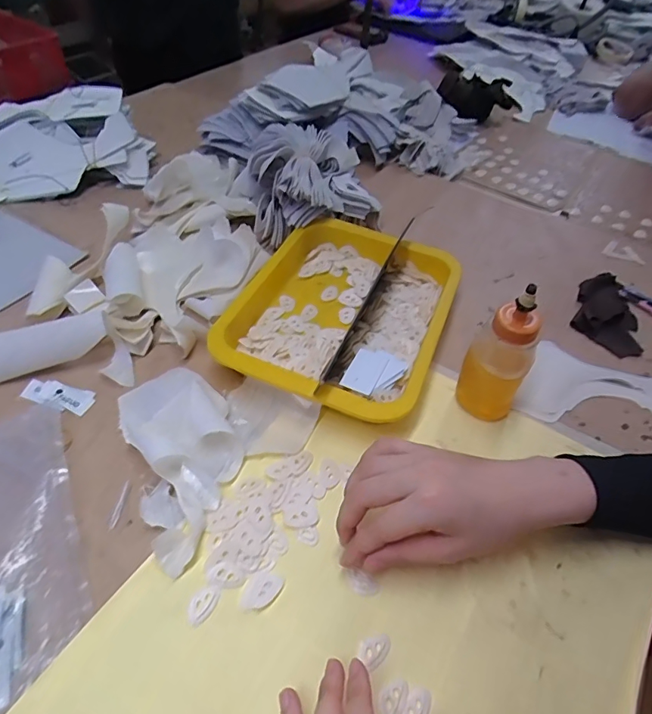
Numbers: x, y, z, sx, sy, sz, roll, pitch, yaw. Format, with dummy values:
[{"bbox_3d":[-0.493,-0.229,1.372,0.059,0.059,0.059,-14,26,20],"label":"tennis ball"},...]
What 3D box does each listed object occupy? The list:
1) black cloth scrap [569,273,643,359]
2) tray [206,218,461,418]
[{"bbox_3d":[0.323,-0.053,0.535,0.071,0.018,0.118,23,51,15],"label":"black cloth scrap"},{"bbox_3d":[0.017,-0.045,0.490,0.198,0.045,0.245,20,50,13],"label":"tray"}]

